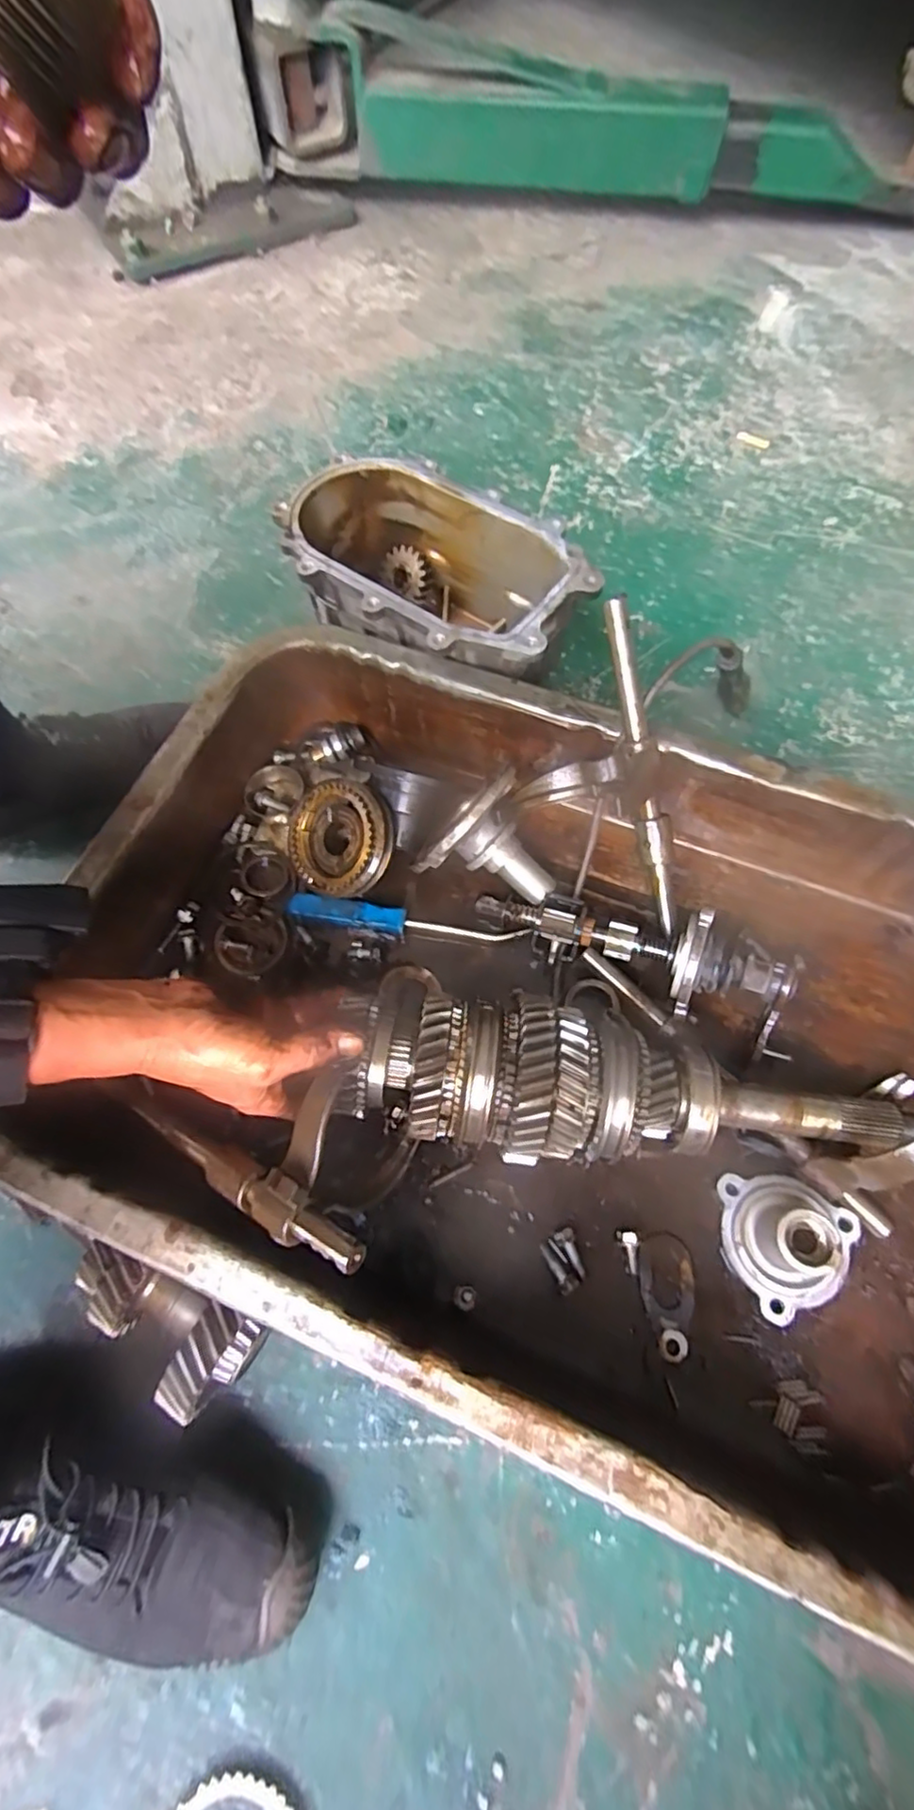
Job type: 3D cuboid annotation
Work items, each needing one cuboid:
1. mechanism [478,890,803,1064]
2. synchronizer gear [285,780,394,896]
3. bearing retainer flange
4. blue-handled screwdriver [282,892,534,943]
[{"bbox_3d":[0.134,0.022,0.472,0.243,0.067,0.083,24,70,11],"label":"mechanism"},{"bbox_3d":[-0.093,-0.054,0.513,0.094,0.028,0.091,-13,83,28],"label":"synchronizer gear"},{"bbox_3d":[0.213,0.212,0.391,0.079,0.063,0.081,5,67,3],"label":"bearing retainer flange"},{"bbox_3d":[-0.041,0.015,0.514,0.189,0.017,0.020,8,68,4],"label":"blue-handled screwdriver"}]

